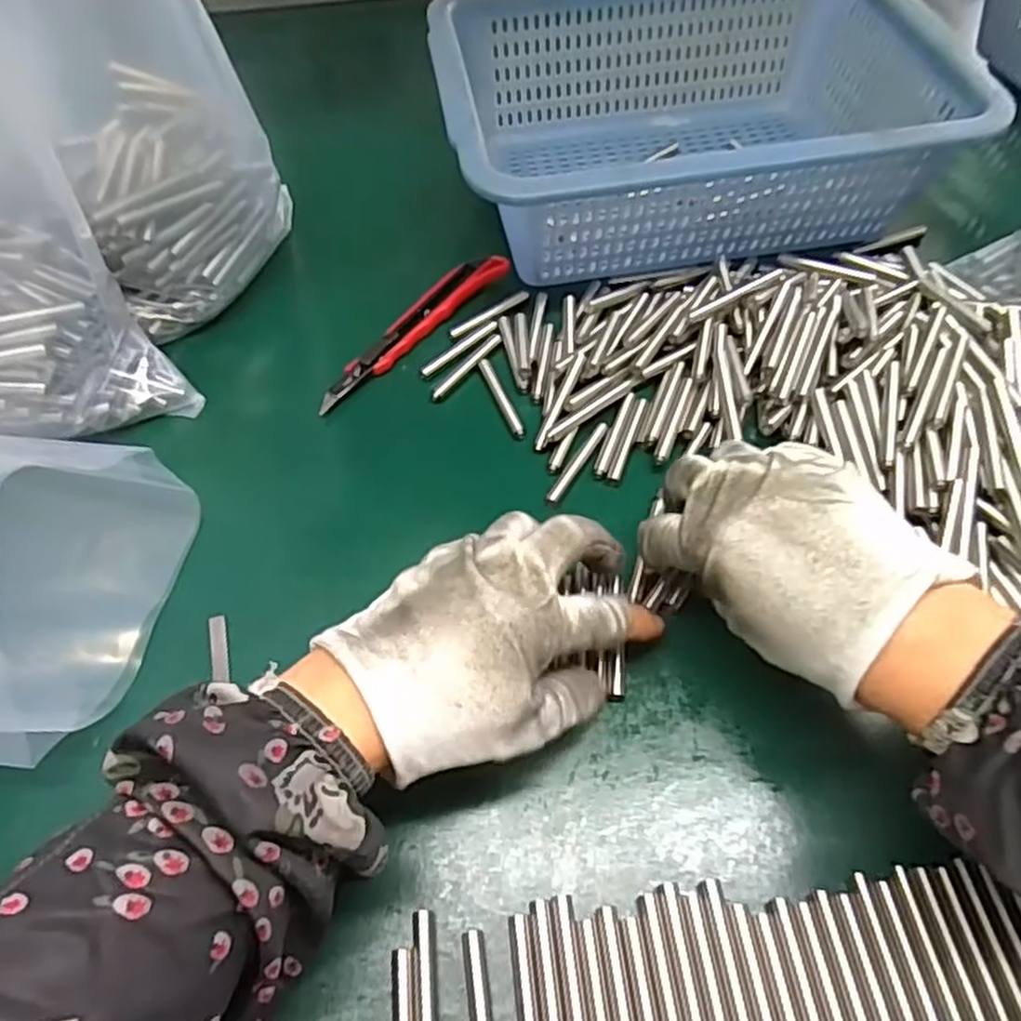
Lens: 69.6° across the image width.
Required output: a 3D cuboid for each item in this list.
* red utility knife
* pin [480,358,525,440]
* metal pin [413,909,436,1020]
[{"bbox_3d":[-0.060,-0.110,0.438,0.025,0.009,0.148,35,65,22],"label":"red utility knife"},{"bbox_3d":[-0.005,-0.064,0.410,0.007,0.005,0.060,-18,58,-7],"label":"pin"},{"bbox_3d":[-0.030,0.174,0.258,0.006,0.006,0.058,-6,57,0],"label":"metal pin"}]

